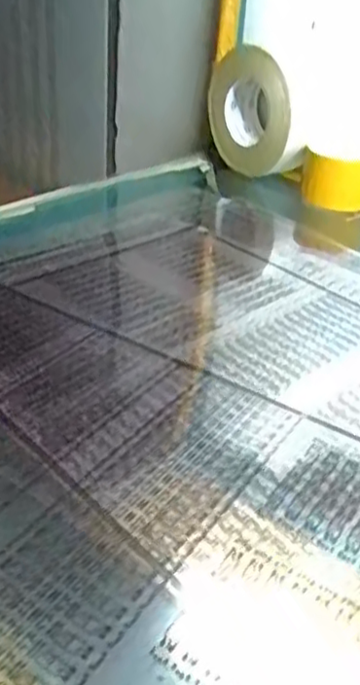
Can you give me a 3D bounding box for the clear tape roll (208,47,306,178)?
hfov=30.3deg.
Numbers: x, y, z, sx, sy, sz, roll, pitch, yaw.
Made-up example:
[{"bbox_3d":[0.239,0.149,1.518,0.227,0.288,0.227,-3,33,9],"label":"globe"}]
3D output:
[{"bbox_3d":[0.084,-0.262,0.756,0.048,0.119,0.138,-10,36,-23],"label":"clear tape roll"}]

